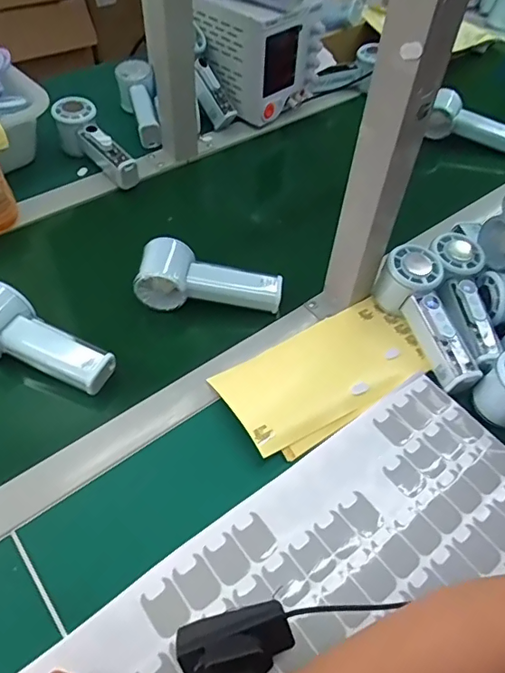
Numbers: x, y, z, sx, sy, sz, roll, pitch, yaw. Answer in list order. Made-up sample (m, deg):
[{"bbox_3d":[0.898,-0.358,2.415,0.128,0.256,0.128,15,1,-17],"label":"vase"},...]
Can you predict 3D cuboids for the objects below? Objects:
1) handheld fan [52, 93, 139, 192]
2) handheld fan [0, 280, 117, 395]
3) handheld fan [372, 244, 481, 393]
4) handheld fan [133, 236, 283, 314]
[{"bbox_3d":[-0.207,-0.254,0.679,0.047,0.057,0.155,-37,75,-28],"label":"handheld fan"},{"bbox_3d":[-0.203,0.005,0.484,0.144,0.057,0.062,18,52,11],"label":"handheld fan"},{"bbox_3d":[0.177,-0.016,0.518,0.053,0.056,0.150,-14,68,-14],"label":"handheld fan"},{"bbox_3d":[-0.045,-0.061,0.533,0.148,0.052,0.058,12,52,6],"label":"handheld fan"}]

